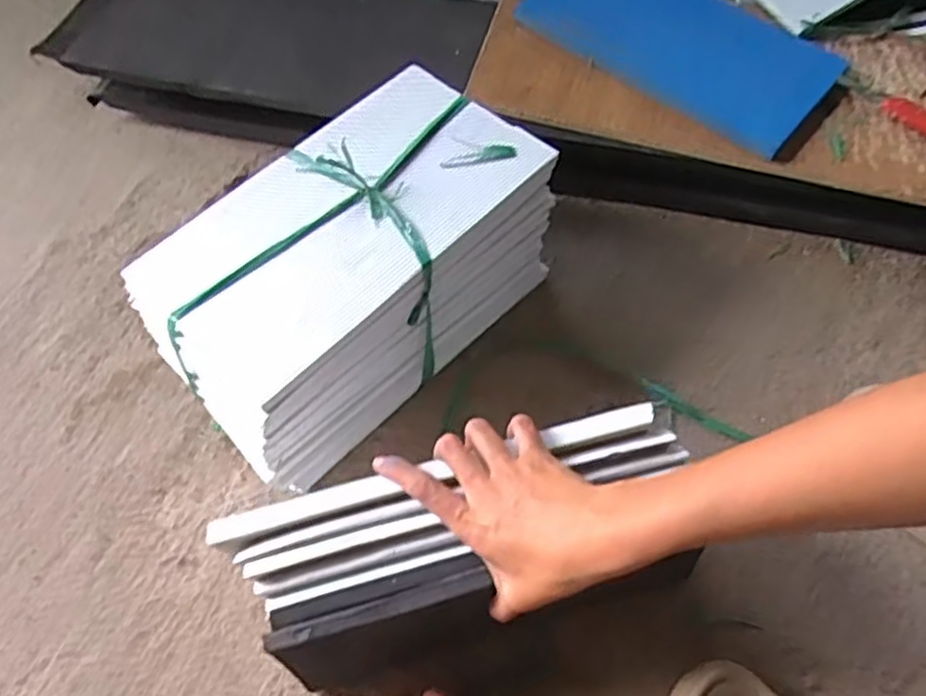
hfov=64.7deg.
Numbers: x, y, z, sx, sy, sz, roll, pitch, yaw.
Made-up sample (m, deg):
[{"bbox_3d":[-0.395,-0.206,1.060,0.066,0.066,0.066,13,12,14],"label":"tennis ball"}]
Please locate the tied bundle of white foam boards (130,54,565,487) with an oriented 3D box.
[{"bbox_3d":[-0.081,-0.058,0.580,0.166,0.151,0.296,41,70,19],"label":"tied bundle of white foam boards"}]

